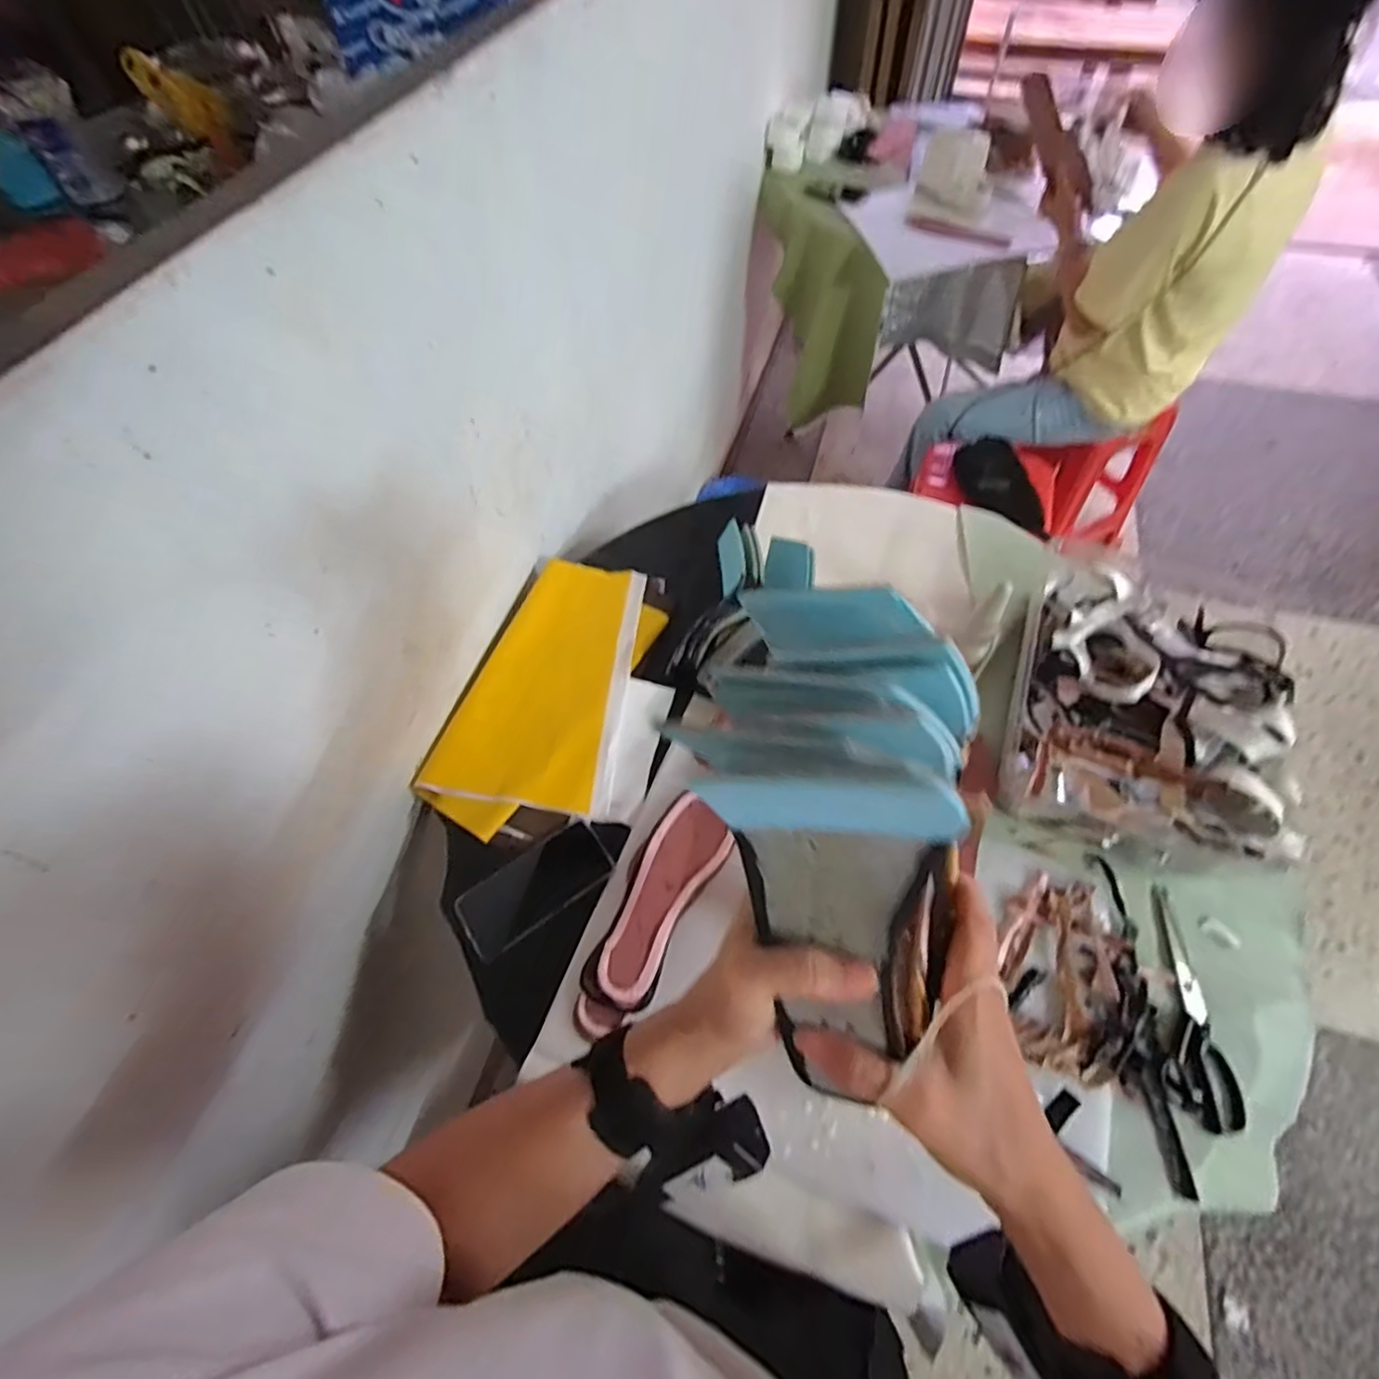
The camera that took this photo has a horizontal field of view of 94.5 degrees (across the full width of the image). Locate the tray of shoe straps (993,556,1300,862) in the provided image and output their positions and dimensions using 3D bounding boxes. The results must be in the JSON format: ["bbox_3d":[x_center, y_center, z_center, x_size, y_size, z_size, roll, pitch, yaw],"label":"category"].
[{"bbox_3d":[0.510,0.012,0.726,0.266,0.096,0.354,19,62,13],"label":"tray of shoe straps"}]

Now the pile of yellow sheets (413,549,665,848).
[{"bbox_3d":[-0.174,0.002,0.829,0.217,0.047,0.400,13,63,5],"label":"pile of yellow sheets"}]

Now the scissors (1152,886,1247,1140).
[{"bbox_3d":[0.501,0.309,0.629,0.069,0.020,0.213,15,61,11],"label":"scissors"}]

